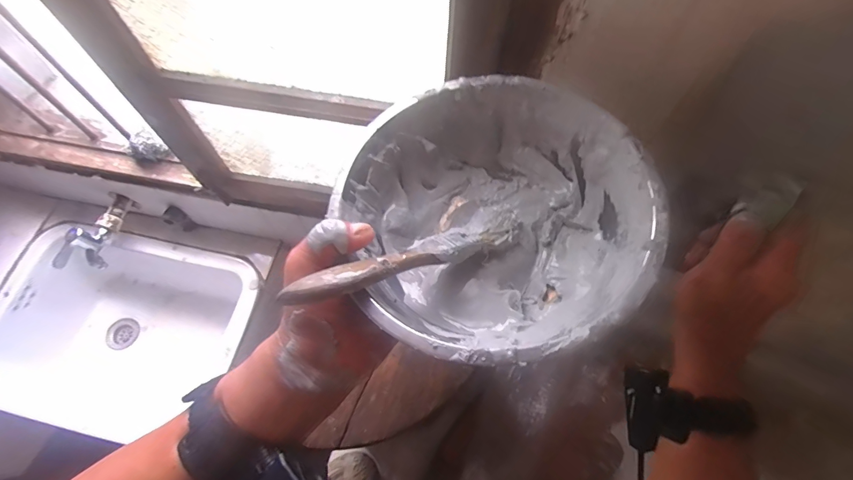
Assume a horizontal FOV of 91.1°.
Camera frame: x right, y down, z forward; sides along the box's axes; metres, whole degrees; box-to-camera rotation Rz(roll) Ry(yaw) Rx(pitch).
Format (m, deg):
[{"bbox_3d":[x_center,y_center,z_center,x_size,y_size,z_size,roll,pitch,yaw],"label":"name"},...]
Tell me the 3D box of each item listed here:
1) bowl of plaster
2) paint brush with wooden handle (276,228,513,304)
[{"bbox_3d":[0.045,-0.016,0.291,0.188,0.065,0.194,-1,63,1],"label":"bowl of plaster"},{"bbox_3d":[-0.011,0.010,0.260,0.153,0.009,0.022,-15,62,-32],"label":"paint brush with wooden handle"}]

